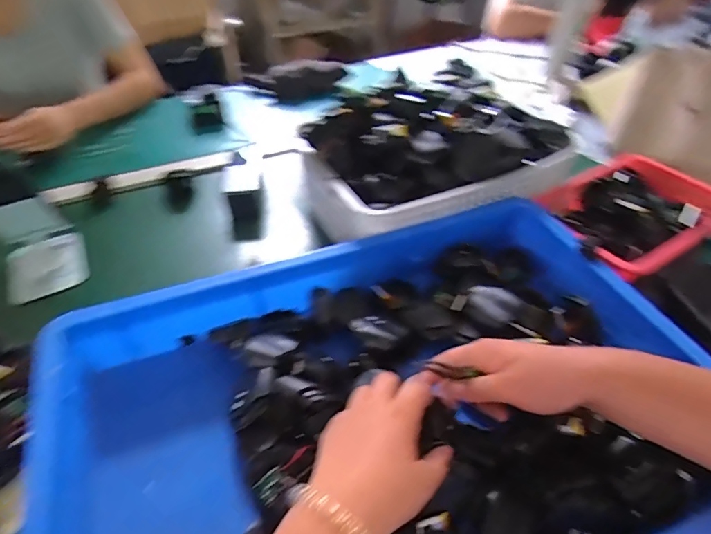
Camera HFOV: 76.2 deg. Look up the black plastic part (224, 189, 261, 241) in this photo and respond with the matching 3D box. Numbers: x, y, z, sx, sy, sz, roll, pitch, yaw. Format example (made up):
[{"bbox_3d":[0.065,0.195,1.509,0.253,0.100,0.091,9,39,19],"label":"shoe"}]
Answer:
[{"bbox_3d":[-0.164,-0.079,0.684,0.049,0.073,0.015,-10,10,-21],"label":"black plastic part"}]

